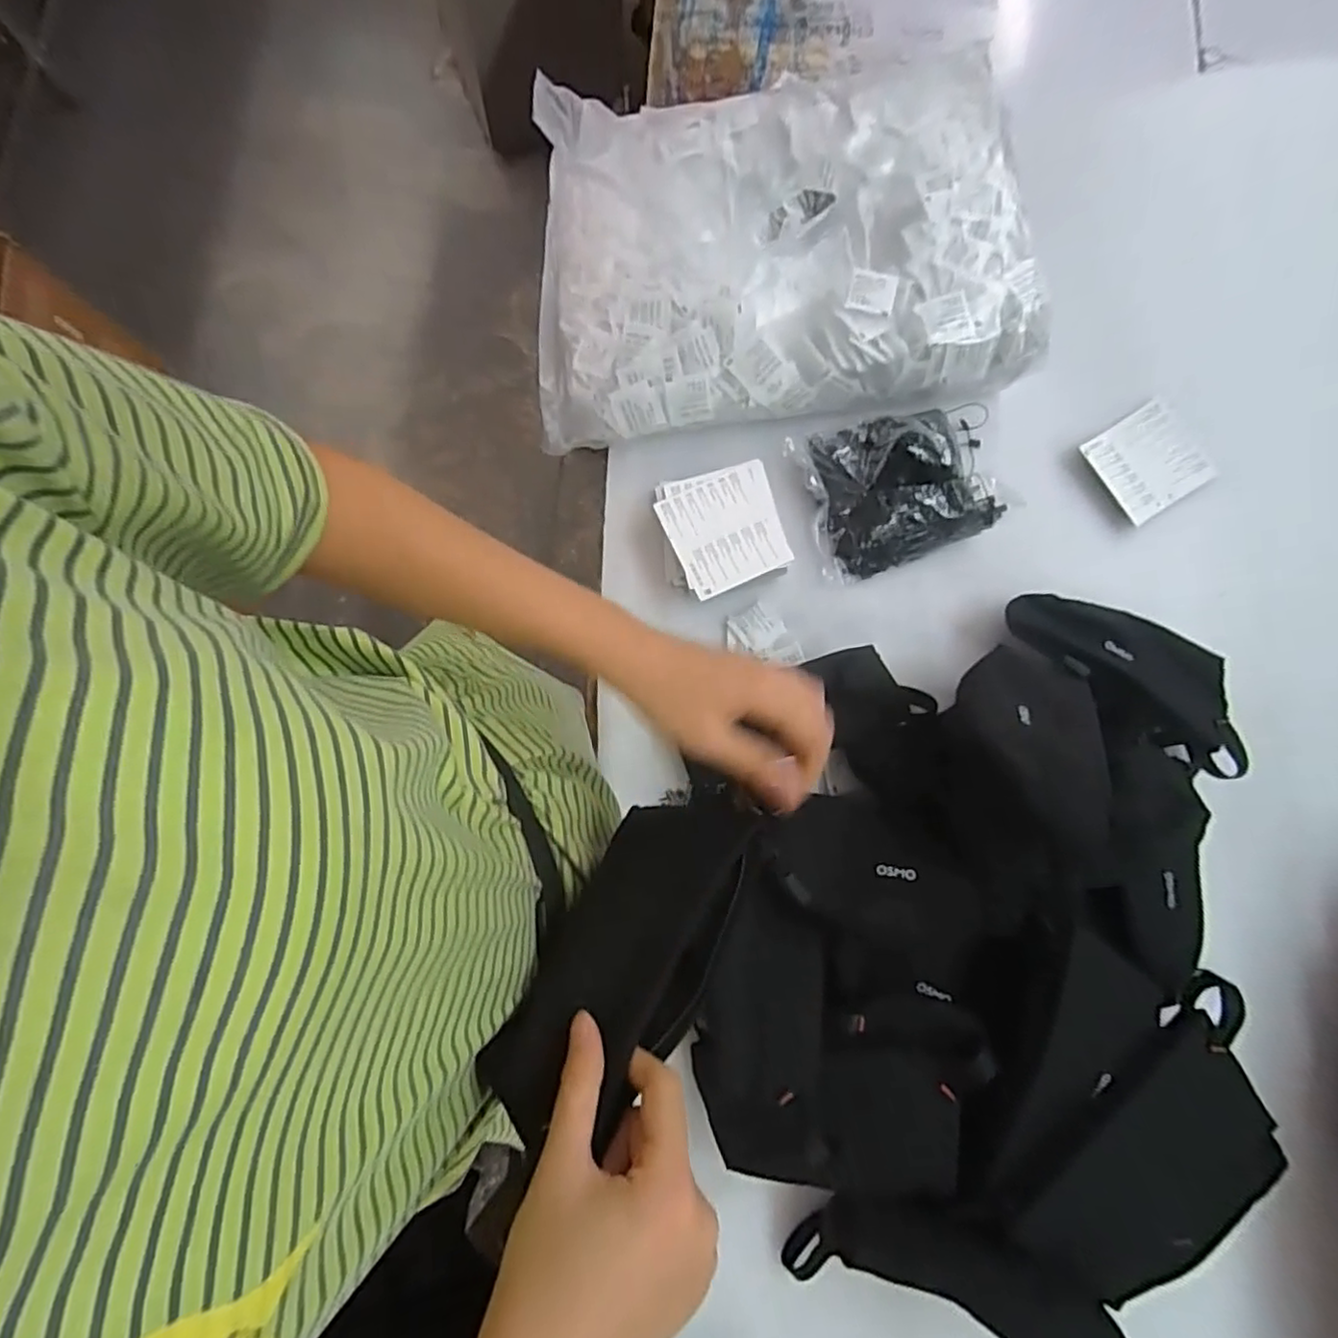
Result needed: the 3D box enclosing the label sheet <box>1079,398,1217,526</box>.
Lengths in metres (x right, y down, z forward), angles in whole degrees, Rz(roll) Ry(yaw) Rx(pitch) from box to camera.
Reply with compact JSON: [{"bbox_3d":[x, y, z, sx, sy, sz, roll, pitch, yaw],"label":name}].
[{"bbox_3d":[0.442,-0.192,0.613,0.089,0.008,0.090,-32,85,-1],"label":"label sheet"}]

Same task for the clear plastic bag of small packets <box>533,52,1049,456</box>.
[{"bbox_3d":[0.090,-0.397,0.631,0.443,0.098,0.337,-6,78,0],"label":"clear plastic bag of small packets"}]

